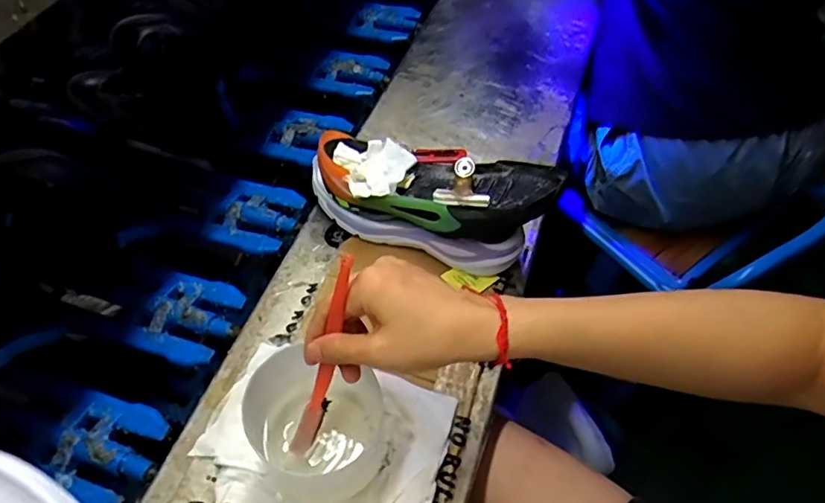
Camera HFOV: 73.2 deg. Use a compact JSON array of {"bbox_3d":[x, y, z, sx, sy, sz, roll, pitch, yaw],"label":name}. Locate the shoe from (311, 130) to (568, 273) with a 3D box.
[{"bbox_3d":[0.013,-0.057,0.549,0.234,0.092,0.099,20,59,9],"label":"shoe"}]

